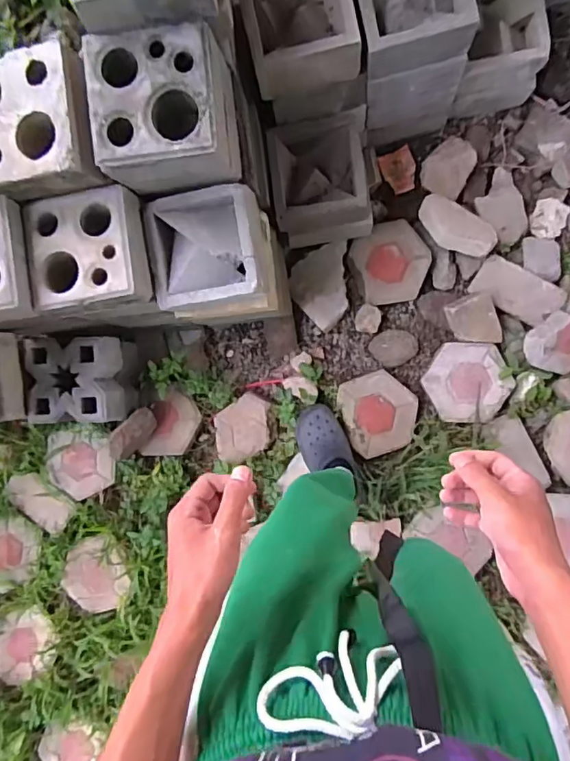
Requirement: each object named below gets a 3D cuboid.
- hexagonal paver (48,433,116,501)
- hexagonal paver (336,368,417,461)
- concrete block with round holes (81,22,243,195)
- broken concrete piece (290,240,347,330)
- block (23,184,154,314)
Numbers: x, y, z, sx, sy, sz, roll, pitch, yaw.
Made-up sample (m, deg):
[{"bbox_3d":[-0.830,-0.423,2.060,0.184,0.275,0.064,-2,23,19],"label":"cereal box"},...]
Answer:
[{"bbox_3d":[-0.556,0.225,1.421,0.187,0.048,0.182,4,101,7],"label":"hexagonal paver"},{"bbox_3d":[0.238,0.080,1.312,0.176,0.034,0.196,-20,89,1],"label":"hexagonal paver"},{"bbox_3d":[-0.196,-0.438,0.864,0.219,0.157,0.216,-5,89,1],"label":"concrete block with round holes"},{"bbox_3d":[0.090,-0.235,1.341,0.141,0.056,0.213,-1,107,18],"label":"broken concrete piece"},{"bbox_3d":[-0.357,-0.225,0.963,0.220,0.084,0.194,-8,89,1],"label":"block"}]

